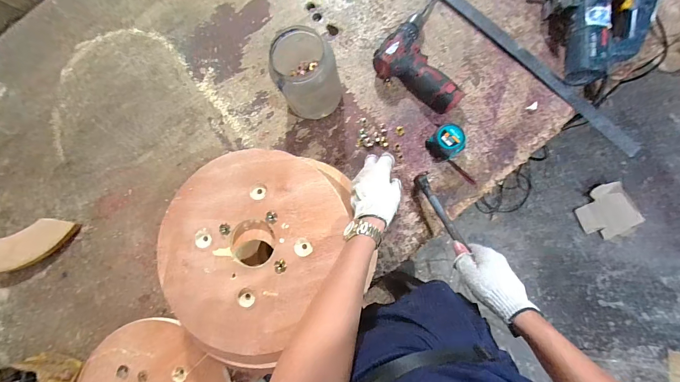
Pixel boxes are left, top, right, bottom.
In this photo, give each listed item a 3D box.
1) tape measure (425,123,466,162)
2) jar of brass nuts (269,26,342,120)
[{"bbox_3d":[0.210,-0.096,0.598,0.063,0.041,0.059,-1,82,5],"label":"tape measure"},{"bbox_3d":[-0.060,-0.224,0.594,0.113,0.156,0.114,-1,82,5],"label":"jar of brass nuts"}]

